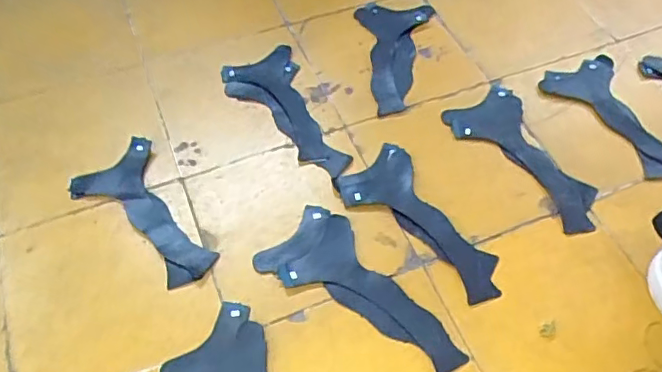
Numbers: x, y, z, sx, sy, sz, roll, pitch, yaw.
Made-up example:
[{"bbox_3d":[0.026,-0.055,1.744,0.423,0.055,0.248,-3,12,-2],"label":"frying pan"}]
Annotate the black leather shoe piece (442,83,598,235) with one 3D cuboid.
[{"bbox_3d":[0.226,-0.034,0.674,0.091,0.014,0.206,-28,59,-17],"label":"black leather shoe piece"}]

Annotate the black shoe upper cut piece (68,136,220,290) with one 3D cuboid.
[{"bbox_3d":[-0.195,0.030,0.630,0.094,0.016,0.187,-36,62,-22],"label":"black shoe upper cut piece"}]

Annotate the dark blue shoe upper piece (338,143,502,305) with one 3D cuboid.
[{"bbox_3d":[0.092,0.045,0.626,0.093,0.006,0.199,-27,64,-18],"label":"dark blue shoe upper piece"}]

